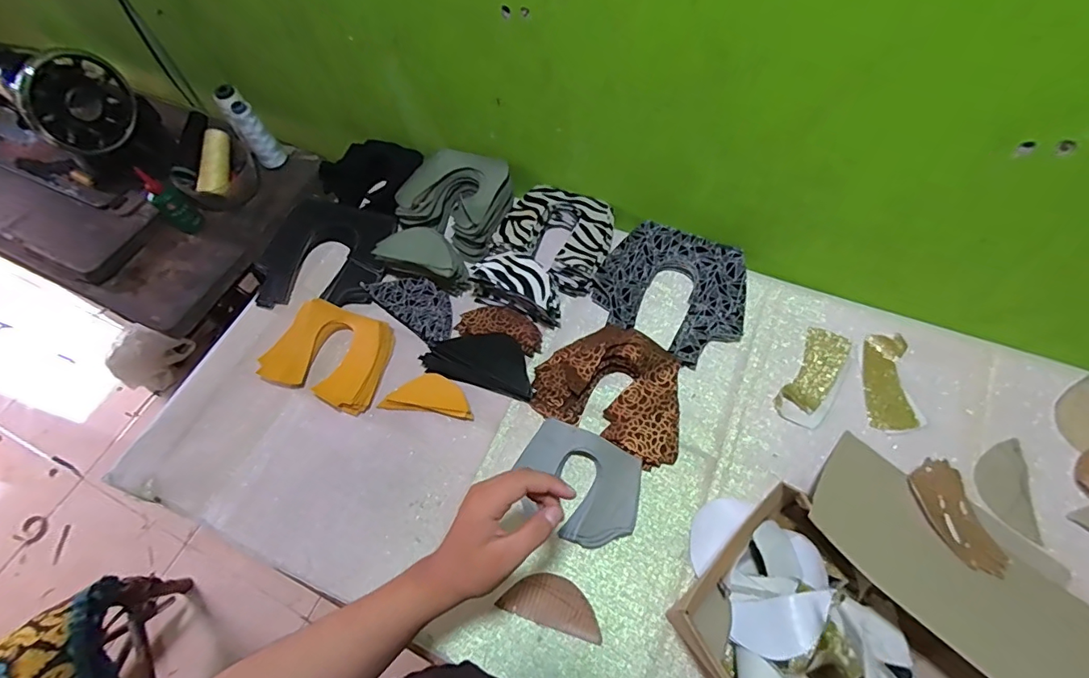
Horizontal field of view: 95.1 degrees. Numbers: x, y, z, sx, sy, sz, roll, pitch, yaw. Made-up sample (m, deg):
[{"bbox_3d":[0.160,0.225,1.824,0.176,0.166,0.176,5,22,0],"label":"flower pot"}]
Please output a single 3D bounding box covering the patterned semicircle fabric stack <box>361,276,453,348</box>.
[{"bbox_3d":[-0.178,-0.052,0.697,0.148,0.016,0.073,36,70,20],"label":"patterned semicircle fabric stack"}]

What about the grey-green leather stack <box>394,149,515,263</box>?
[{"bbox_3d":[-0.129,-0.208,0.762,0.162,0.065,0.150,21,66,14],"label":"grey-green leather stack"}]

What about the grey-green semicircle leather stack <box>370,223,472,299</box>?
[{"bbox_3d":[-0.167,-0.114,0.695,0.122,0.063,0.058,16,65,12],"label":"grey-green semicircle leather stack"}]

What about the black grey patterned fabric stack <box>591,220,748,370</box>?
[{"bbox_3d":[0.175,-0.064,0.679,0.194,0.036,0.178,28,67,16],"label":"black grey patterned fabric stack"}]

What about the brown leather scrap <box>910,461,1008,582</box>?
[{"bbox_3d":[0.433,0.185,0.528,0.060,0.016,0.116,-1,47,3],"label":"brown leather scrap"}]

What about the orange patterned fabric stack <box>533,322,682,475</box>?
[{"bbox_3d":[0.088,0.059,0.617,0.191,0.046,0.139,25,67,15],"label":"orange patterned fabric stack"}]

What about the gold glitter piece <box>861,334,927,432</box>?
[{"bbox_3d":[0.418,0.050,0.604,0.057,0.025,0.117,0,63,4],"label":"gold glitter piece"}]

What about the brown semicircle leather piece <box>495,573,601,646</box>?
[{"bbox_3d":[0.009,0.278,0.527,0.106,0.010,0.048,15,64,11],"label":"brown semicircle leather piece"}]

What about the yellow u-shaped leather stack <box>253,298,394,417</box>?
[{"bbox_3d":[-0.287,0.018,0.671,0.163,0.025,0.125,19,65,13],"label":"yellow u-shaped leather stack"}]

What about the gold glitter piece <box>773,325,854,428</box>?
[{"bbox_3d":[0.341,0.045,0.622,0.058,0.014,0.140,30,68,18],"label":"gold glitter piece"}]

